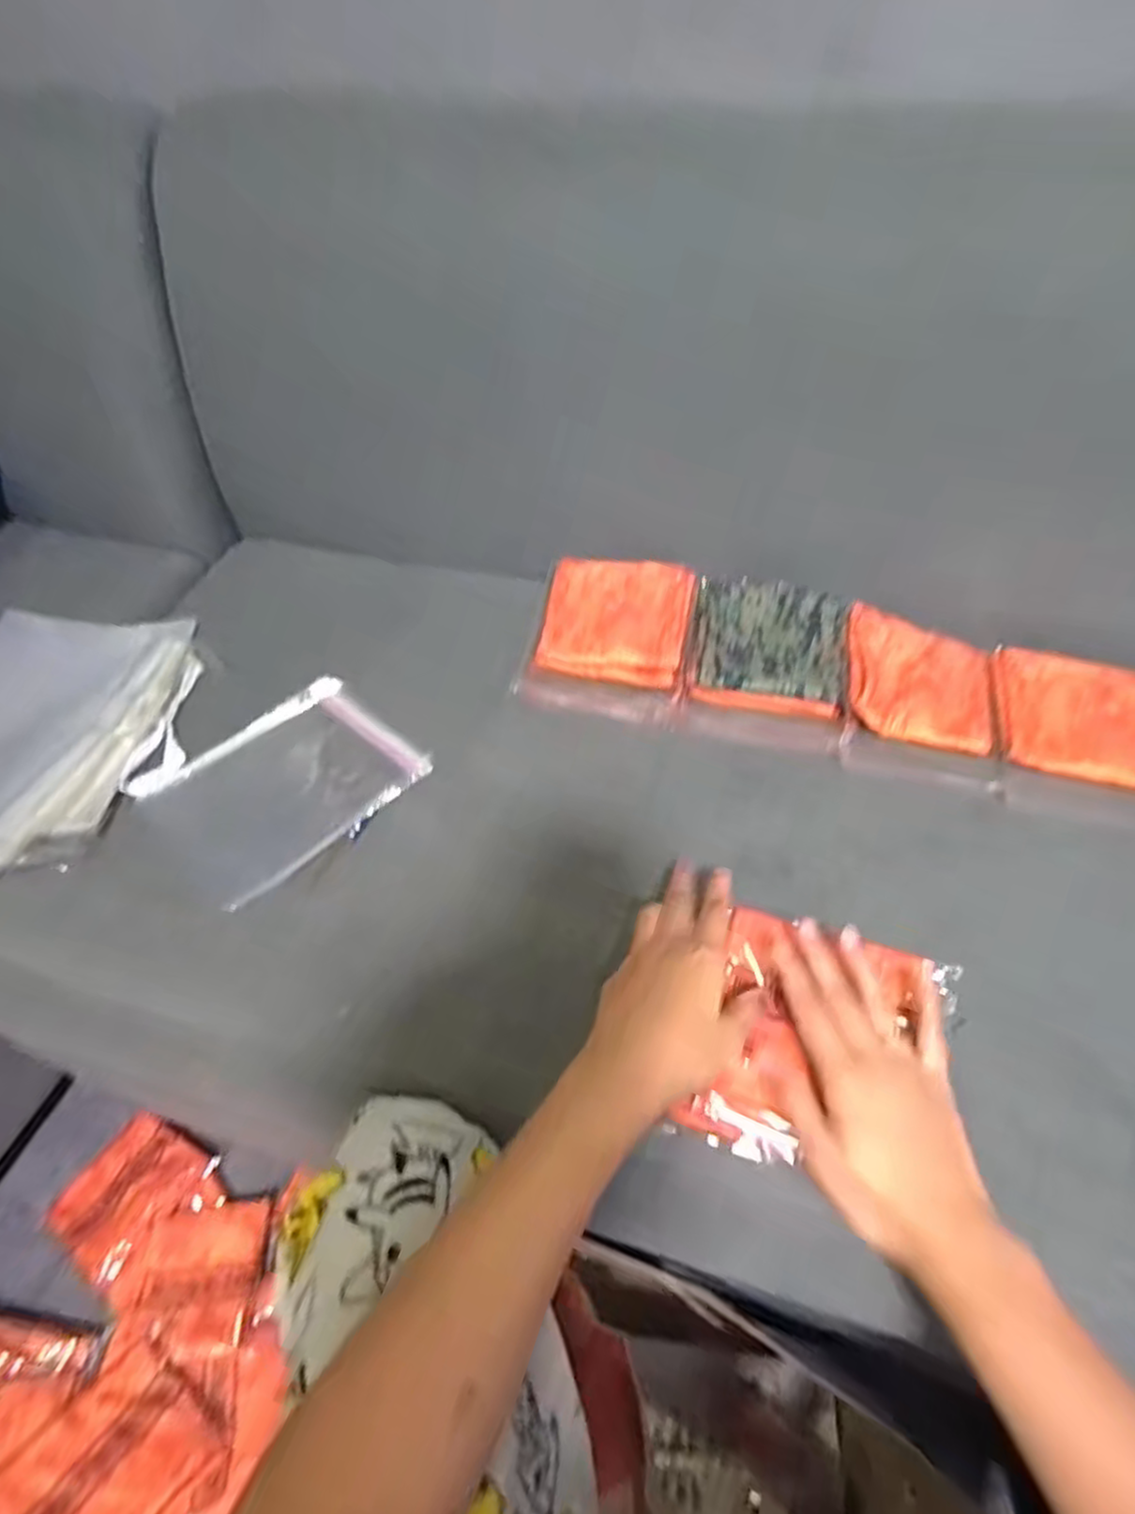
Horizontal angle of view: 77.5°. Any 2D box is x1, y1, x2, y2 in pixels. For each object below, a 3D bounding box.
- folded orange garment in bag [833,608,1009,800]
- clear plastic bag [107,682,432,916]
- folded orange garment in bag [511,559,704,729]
[{"bbox_3d":[0.286,-0.048,0.573,0.118,0.026,0.163,12,52,10],"label":"folded orange garment in bag"},{"bbox_3d":[-0.228,0.022,0.548,0.188,0.024,0.157,-40,57,-21],"label":"clear plastic bag"},{"bbox_3d":[0.042,-0.109,0.622,0.137,0.019,0.166,12,52,11],"label":"folded orange garment in bag"}]

